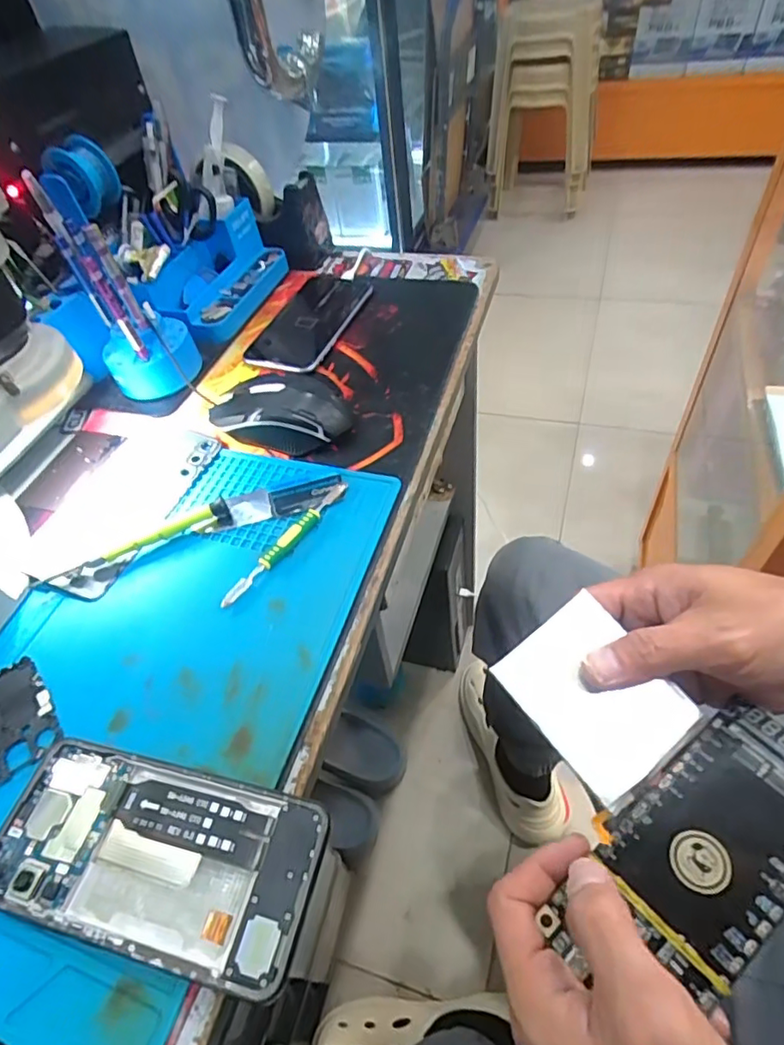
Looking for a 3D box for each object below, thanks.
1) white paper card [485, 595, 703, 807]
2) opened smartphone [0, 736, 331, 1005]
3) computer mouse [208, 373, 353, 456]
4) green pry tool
[{"bbox_3d":[0.094,0.078,0.265,0.063,0.005,0.076,-36,72,-14],"label":"white paper card"},{"bbox_3d":[-0.113,0.156,0.272,0.158,0.012,0.076,8,53,13],"label":"opened smartphone"},{"bbox_3d":[-0.092,-0.090,0.456,0.117,0.036,0.059,4,52,9],"label":"computer mouse"},{"bbox_3d":[-0.069,0.012,0.386,0.012,0.008,0.118,28,59,25],"label":"green pry tool"}]

